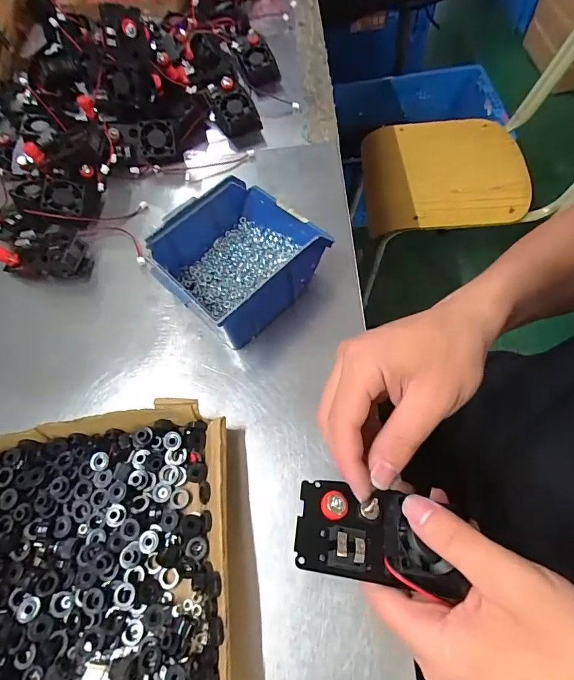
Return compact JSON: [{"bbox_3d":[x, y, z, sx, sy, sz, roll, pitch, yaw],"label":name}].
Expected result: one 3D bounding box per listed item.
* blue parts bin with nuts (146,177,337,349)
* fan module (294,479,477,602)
[{"bbox_3d":[-0.053,-0.082,0.372,0.142,0.067,0.134,-43,66,-14],"label":"blue parts bin with nuts"},{"bbox_3d":[0.050,0.110,0.219,0.086,0.022,0.048,9,64,4],"label":"fan module"}]

